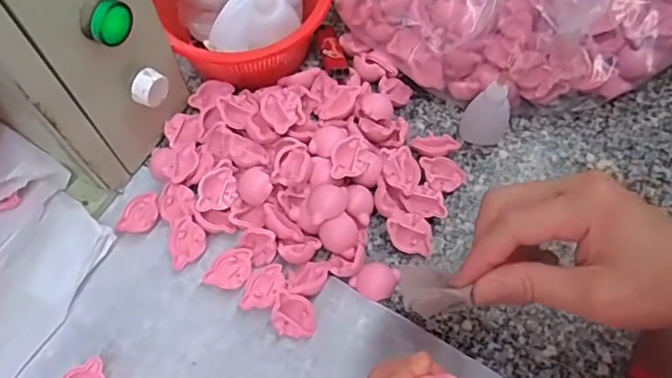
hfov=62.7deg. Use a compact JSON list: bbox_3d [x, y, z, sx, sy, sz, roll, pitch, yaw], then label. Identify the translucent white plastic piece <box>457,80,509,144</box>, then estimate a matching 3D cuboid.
[{"bbox_3d":[0.121,-0.060,0.431,0.036,0.069,0.020,26,66,13],"label":"translucent white plastic piece"}]

